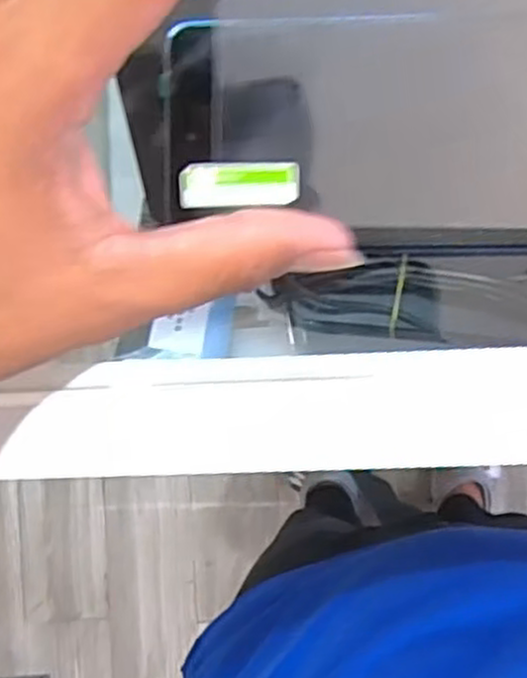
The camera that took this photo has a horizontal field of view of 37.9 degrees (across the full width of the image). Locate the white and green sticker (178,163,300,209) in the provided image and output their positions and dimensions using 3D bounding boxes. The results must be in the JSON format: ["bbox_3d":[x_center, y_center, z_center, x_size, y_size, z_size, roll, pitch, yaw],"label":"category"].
[{"bbox_3d":[-0.006,-0.040,0.200,0.031,0.006,0.011,-2,90,5],"label":"white and green sticker"}]

